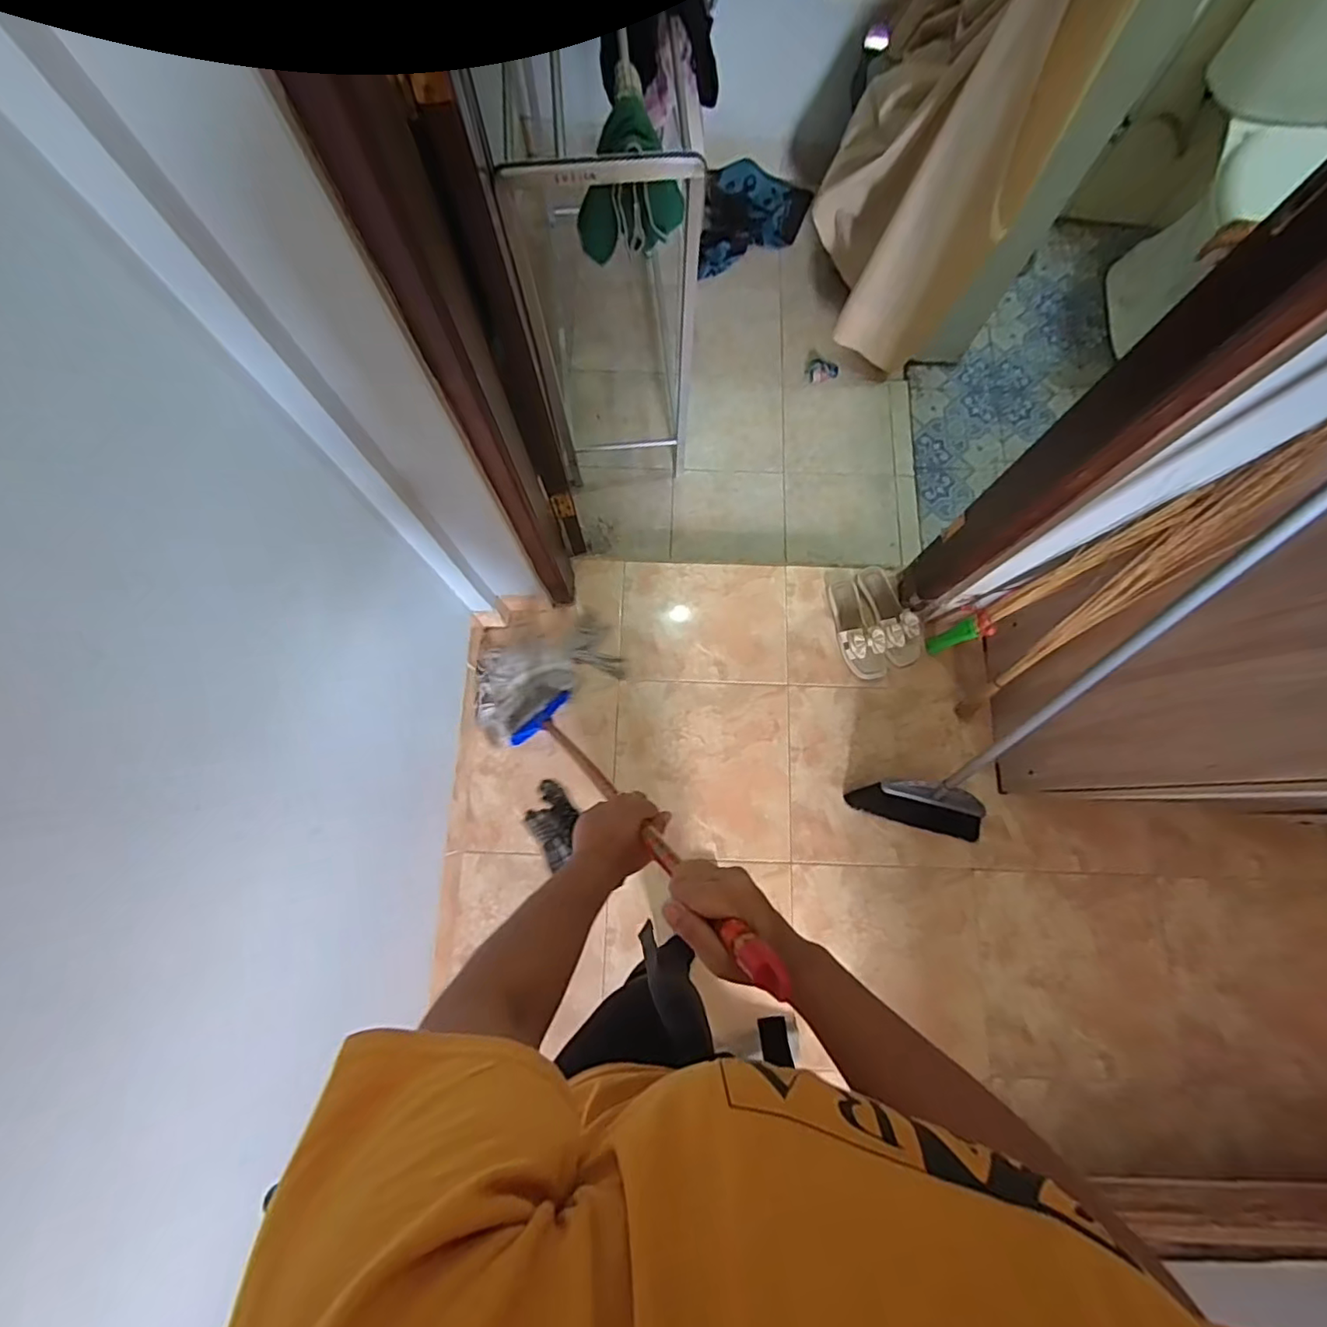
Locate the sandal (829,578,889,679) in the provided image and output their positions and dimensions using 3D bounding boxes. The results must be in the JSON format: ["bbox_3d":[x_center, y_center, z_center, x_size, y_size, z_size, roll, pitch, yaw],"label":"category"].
[{"bbox_3d":[0.460,-0.090,1.399,0.095,0.075,0.248,-18,77,-5],"label":"sandal"}]

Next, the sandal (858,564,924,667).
[{"bbox_3d":[0.539,-0.119,1.409,0.099,0.081,0.252,-22,77,-5],"label":"sandal"}]

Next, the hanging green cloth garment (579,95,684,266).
[{"bbox_3d":[-0.052,-0.717,0.877,0.112,0.160,0.150,41,80,9],"label":"hanging green cloth garment"}]

